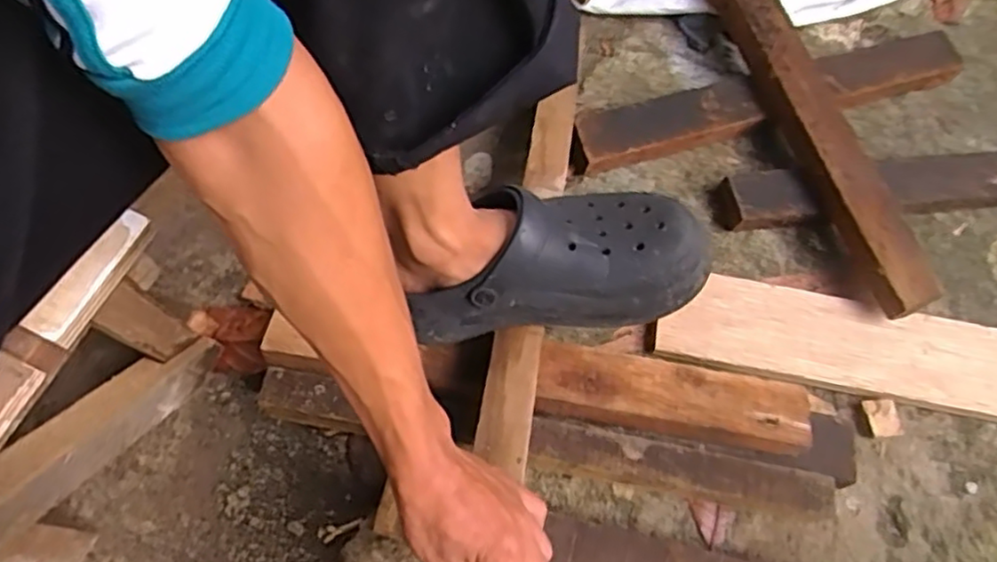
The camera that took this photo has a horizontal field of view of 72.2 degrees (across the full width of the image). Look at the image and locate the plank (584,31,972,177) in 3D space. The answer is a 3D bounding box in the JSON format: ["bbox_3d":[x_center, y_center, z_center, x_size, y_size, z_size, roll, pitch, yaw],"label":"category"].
[{"bbox_3d":[0.321,-0.219,0.826,0.492,0.051,0.086,-14,69,-8],"label":"plank"}]

